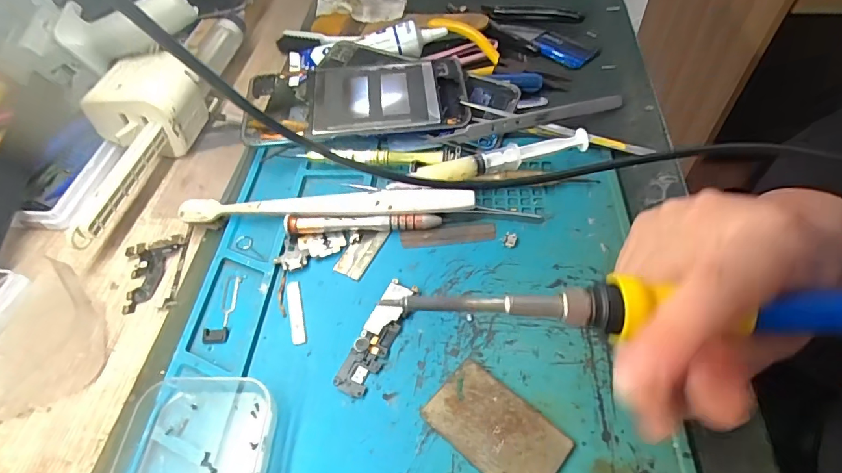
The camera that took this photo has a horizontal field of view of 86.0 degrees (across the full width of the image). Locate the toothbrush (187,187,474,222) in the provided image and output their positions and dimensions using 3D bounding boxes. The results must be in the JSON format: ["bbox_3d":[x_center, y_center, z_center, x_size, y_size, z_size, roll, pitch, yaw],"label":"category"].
[{"bbox_3d":[-0.059,-0.018,0.281,0.180,0.018,0.014,-1,53,5],"label":"toothbrush"}]

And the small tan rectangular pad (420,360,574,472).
[{"bbox_3d":[0.034,0.087,0.204,0.060,0.004,0.036,34,63,26],"label":"small tan rectangular pad"}]

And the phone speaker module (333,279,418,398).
[{"bbox_3d":[-0.023,0.051,0.235,0.018,0.006,0.065,20,58,19],"label":"phone speaker module"}]

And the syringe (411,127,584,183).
[{"bbox_3d":[0.052,-0.046,0.286,0.111,0.020,0.015,-13,53,-4],"label":"syringe"}]

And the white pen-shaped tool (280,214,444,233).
[{"bbox_3d":[-0.035,-0.009,0.275,0.092,0.012,0.010,-4,53,3],"label":"white pen-shaped tool"}]

